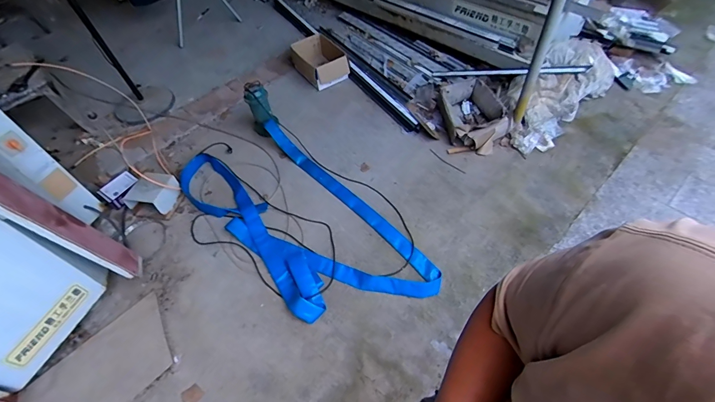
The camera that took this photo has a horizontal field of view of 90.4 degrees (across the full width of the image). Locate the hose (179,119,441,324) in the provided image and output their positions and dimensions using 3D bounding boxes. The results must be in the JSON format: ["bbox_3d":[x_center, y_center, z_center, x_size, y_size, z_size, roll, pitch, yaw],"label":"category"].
[{"bbox_3d":[-0.325,0.074,1.884,1.537,0.093,0.668,38,63,26],"label":"hose"}]

